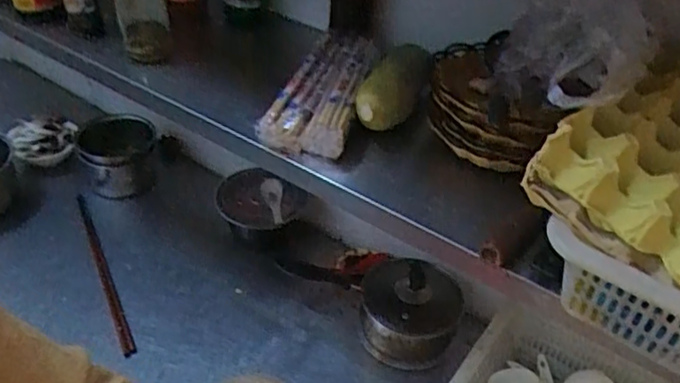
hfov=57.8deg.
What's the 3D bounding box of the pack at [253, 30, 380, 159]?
[{"bbox_3d":[-0.019,-0.132,0.767,0.097,0.066,0.244,12,39,8],"label":"pack"}]

